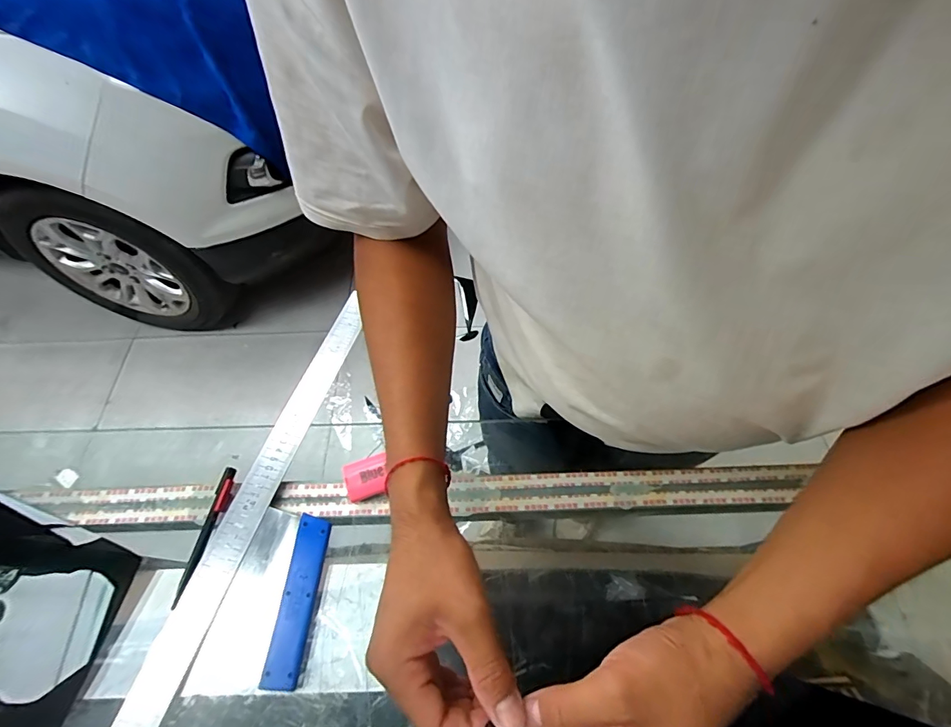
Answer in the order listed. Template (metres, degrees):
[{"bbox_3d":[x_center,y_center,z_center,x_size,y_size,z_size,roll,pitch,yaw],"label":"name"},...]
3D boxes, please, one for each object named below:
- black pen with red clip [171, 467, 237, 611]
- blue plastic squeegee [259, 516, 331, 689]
[{"bbox_3d":[-0.265,0.165,0.427,0.017,0.014,0.126,7,61,6],"label":"black pen with red clip"},{"bbox_3d":[-0.161,0.213,0.400,0.029,0.006,0.136,12,61,-12],"label":"blue plastic squeegee"}]

